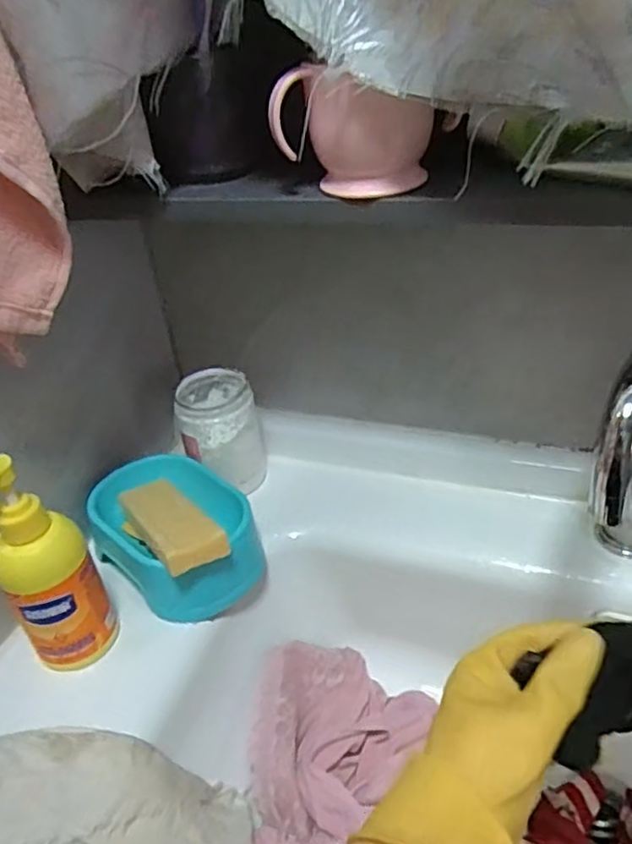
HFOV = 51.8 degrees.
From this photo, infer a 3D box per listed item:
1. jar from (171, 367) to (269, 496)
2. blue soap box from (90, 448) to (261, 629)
[{"bbox_3d":[-0.093,0.009,0.620,0.080,0.094,0.076,-5,35,4],"label":"jar"},{"bbox_3d":[-0.121,0.090,0.548,0.158,0.079,0.111,26,47,38],"label":"blue soap box"}]

